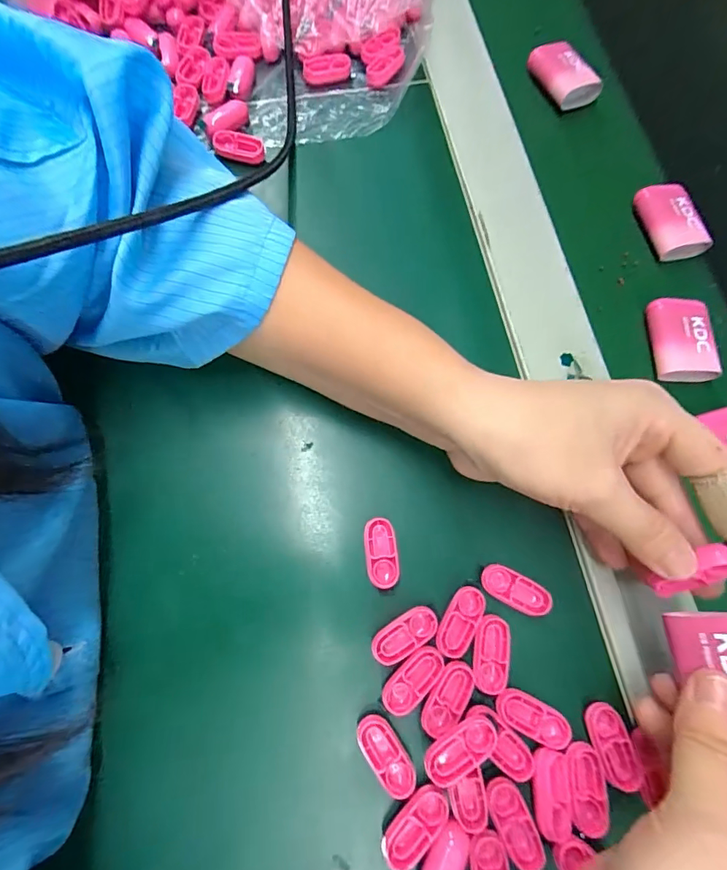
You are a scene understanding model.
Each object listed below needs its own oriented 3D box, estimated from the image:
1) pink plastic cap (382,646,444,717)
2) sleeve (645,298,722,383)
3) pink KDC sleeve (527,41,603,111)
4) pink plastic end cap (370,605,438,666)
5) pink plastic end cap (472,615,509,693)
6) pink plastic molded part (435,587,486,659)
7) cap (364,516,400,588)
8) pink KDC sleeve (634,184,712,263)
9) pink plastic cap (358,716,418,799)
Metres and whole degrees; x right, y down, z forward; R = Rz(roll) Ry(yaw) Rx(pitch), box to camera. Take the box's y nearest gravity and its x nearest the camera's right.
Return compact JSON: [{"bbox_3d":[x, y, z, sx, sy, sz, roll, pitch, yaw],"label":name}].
[{"bbox_3d":[0.024,0.114,0.207,0.034,0.004,0.014,-43,78,-13],"label":"pink plastic cap"},{"bbox_3d":[0.191,-0.057,0.267,0.036,0.012,0.050,1,72,-1],"label":"sleeve"},{"bbox_3d":[0.147,-0.264,0.327,0.044,0.018,0.045,-28,75,-10],"label":"pink KDC sleeve"},{"bbox_3d":[0.020,0.096,0.213,0.034,0.004,0.015,-29,75,-10],"label":"pink plastic end cap"},{"bbox_3d":[0.061,0.104,0.212,0.016,0.004,0.033,9,72,2],"label":"pink plastic end cap"},{"bbox_3d":[0.047,0.090,0.216,0.016,0.004,0.034,28,74,7],"label":"pink plastic molded part"},{"bbox_3d":[0.009,0.060,0.226,0.016,0.008,0.033,-5,73,-3],"label":"cap"},{"bbox_3d":[0.203,-0.140,0.293,0.035,0.016,0.048,-12,73,-5],"label":"pink KDC sleeve"},{"bbox_3d":[0.010,0.145,0.202,0.016,0.009,0.034,-34,76,-11],"label":"pink plastic cap"}]

